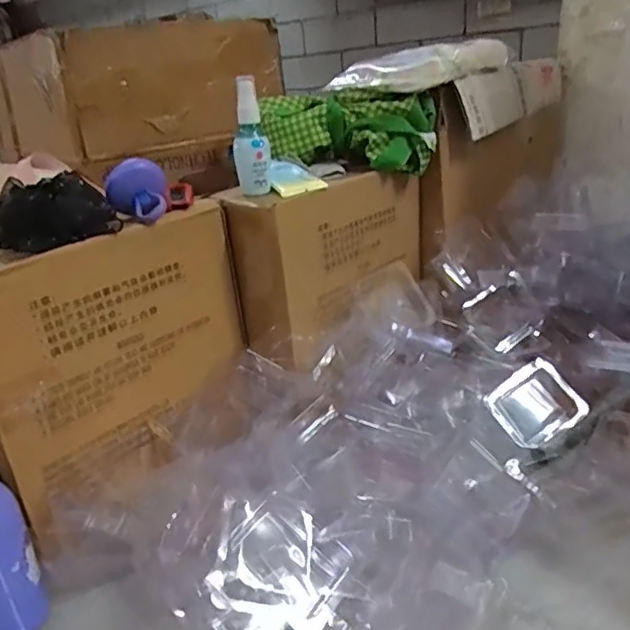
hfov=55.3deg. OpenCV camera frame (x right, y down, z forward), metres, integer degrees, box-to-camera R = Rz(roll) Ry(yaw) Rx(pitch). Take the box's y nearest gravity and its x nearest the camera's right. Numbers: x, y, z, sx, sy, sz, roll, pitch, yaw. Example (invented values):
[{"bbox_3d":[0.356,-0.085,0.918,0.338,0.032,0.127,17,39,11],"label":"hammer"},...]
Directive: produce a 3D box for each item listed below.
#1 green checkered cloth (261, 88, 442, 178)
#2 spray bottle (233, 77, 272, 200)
[{"bbox_3d":[0.039,-0.225,0.746,0.214,0.090,0.071,1,22,14],"label":"green checkered cloth"},{"bbox_3d":[-0.069,-0.187,0.636,0.035,0.117,0.027,-9,22,-9],"label":"spray bottle"}]

